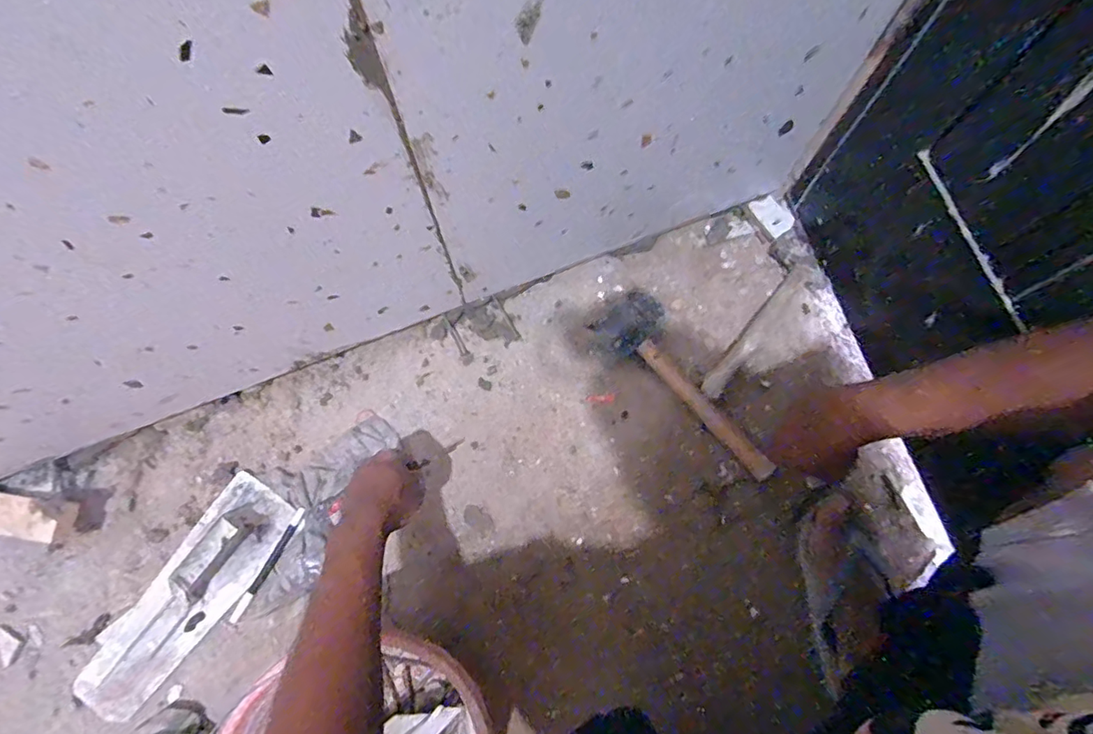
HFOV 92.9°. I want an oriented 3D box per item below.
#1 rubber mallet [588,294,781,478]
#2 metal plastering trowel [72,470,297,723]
[{"bbox_3d":[0.185,0.030,0.700,0.106,0.064,0.305,-35,75,-9],"label":"rubber mallet"},{"bbox_3d":[-0.437,0.272,0.626,0.105,0.053,0.290,33,76,11],"label":"metal plastering trowel"}]

